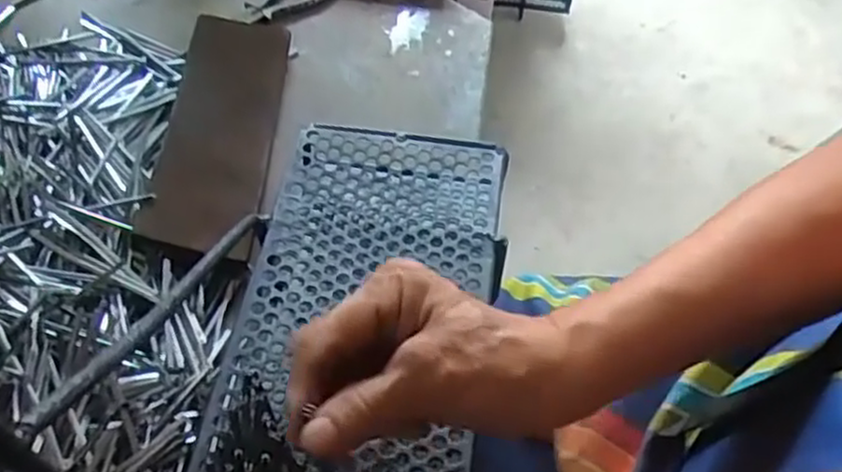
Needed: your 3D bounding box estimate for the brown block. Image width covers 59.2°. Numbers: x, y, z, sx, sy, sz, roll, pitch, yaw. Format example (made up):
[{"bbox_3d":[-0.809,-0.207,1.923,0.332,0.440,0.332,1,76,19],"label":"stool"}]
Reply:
[{"bbox_3d":[-0.164,-0.092,0.606,0.081,0.024,0.248,3,53,-1],"label":"brown block"}]

